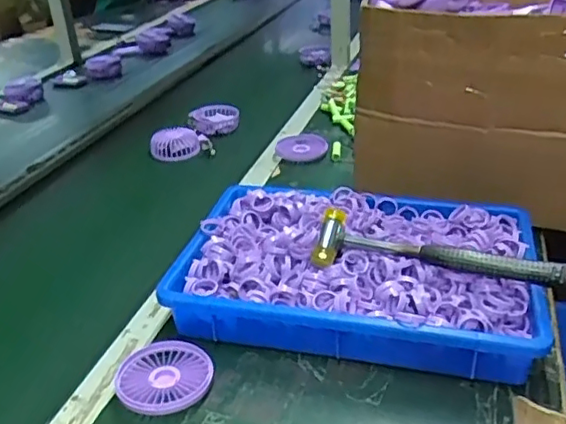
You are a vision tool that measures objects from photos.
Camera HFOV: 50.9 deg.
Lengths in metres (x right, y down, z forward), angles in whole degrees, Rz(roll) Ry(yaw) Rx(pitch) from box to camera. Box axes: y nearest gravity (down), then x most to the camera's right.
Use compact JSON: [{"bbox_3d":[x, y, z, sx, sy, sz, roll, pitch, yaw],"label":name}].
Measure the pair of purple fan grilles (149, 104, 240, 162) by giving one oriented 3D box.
[{"bbox_3d":[-0.161,-0.148,1.135,0.117,0.060,0.196,2,30,12],"label":"pair of purple fan grilles"}]

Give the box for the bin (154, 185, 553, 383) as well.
[{"bbox_3d":[0.077,0.060,0.646,0.364,0.083,0.230,5,30,14],"label":"bin"}]

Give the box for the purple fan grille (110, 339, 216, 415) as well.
[{"bbox_3d":[-0.110,0.155,0.555,0.086,0.021,0.086,-2,29,1],"label":"purple fan grille"}]

